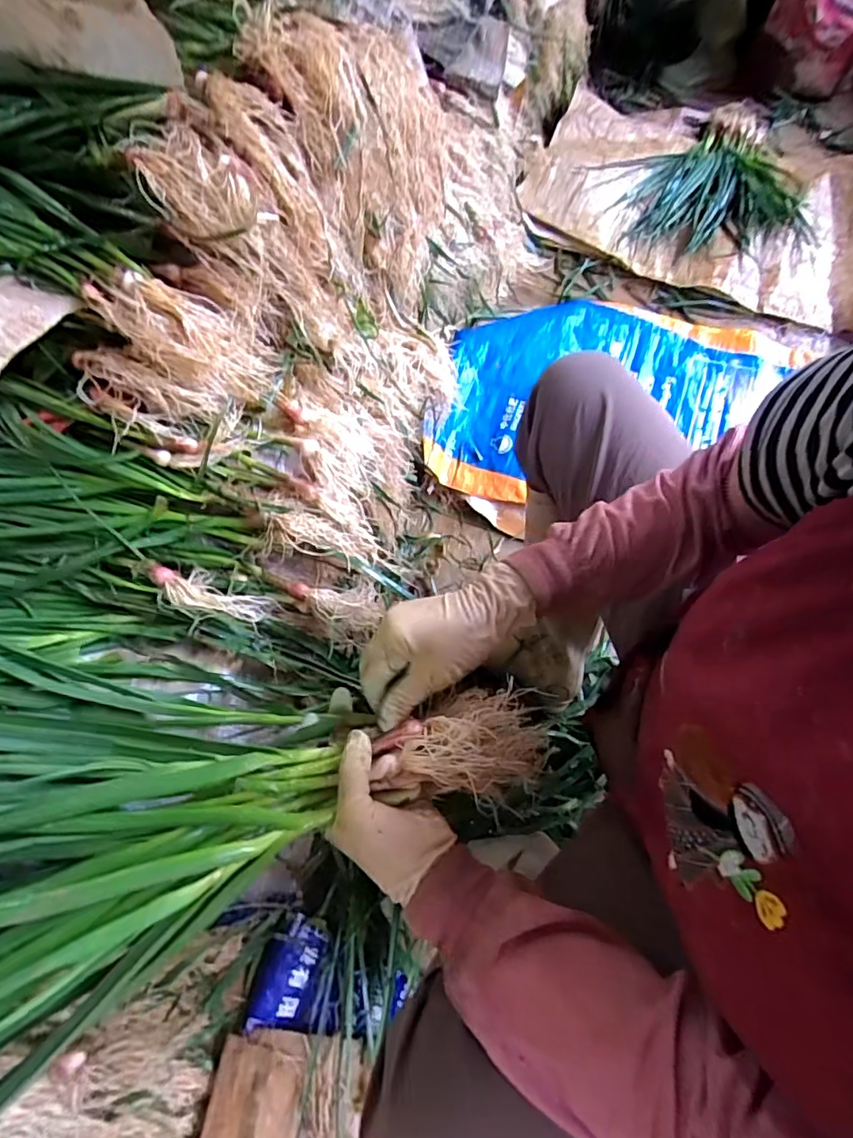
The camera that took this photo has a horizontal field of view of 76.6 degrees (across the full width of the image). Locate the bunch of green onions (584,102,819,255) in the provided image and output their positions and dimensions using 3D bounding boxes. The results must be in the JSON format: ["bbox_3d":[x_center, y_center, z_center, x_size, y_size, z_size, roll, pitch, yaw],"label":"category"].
[{"bbox_3d":[0.671,-0.985,1.328,0.432,0.068,0.554,6,67,0],"label":"bunch of green onions"}]

